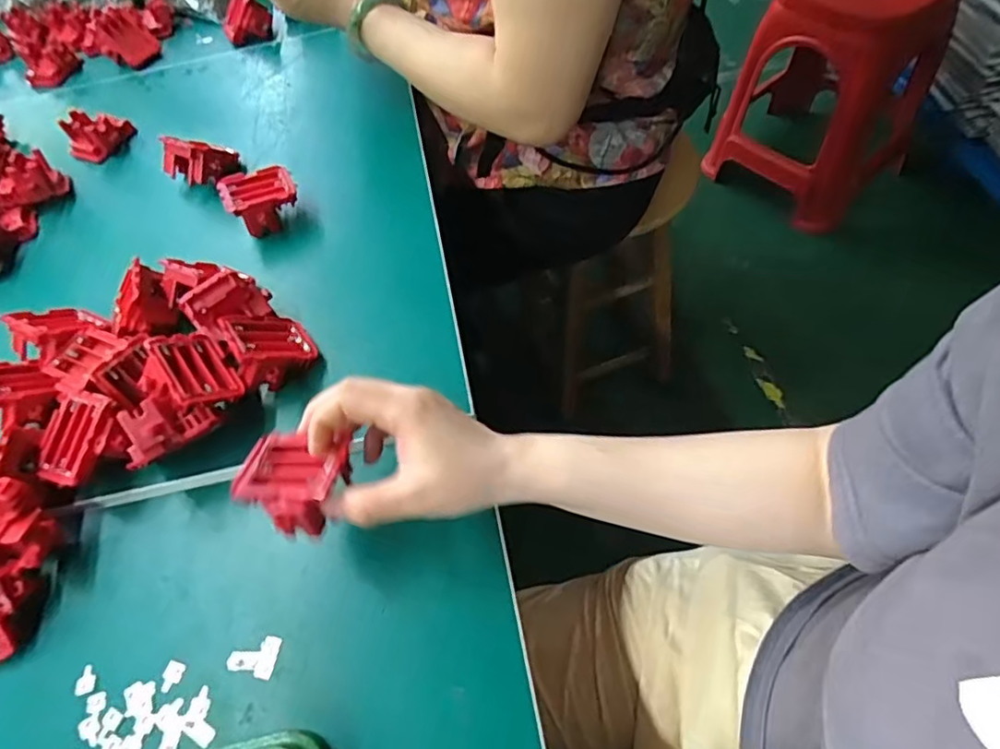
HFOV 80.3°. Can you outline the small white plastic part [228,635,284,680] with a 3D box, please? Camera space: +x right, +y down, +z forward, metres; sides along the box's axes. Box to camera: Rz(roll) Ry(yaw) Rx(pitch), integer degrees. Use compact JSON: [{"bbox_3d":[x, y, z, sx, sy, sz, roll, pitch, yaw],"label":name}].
[{"bbox_3d":[-0.154,0.175,0.371,0.030,0.004,0.024,10,60,10],"label":"small white plastic part"}]

